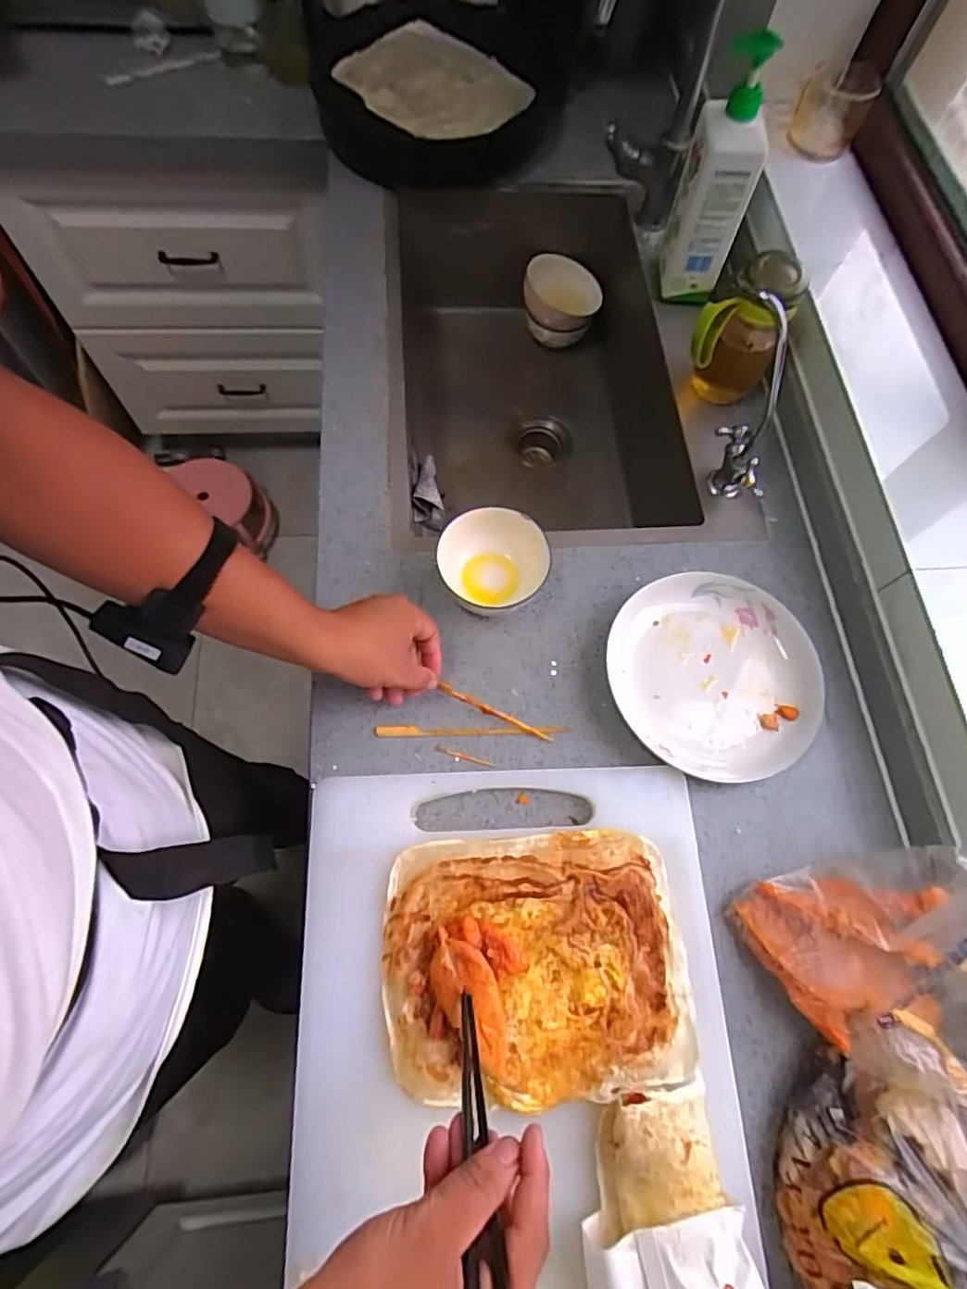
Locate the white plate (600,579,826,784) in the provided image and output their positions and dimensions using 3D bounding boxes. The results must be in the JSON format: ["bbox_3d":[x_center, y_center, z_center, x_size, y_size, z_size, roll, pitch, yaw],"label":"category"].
[{"bbox_3d":[0.246,0.028,0.622,0.218,0.022,0.210,1,68,-1],"label":"white plate"}]

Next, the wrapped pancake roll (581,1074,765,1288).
[{"bbox_3d":[0.135,0.455,0.428,0.127,0.046,0.217,-10,69,-6],"label":"wrapped pancake roll"}]

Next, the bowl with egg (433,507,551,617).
[{"bbox_3d":[0.010,-0.090,0.637,0.107,0.059,0.097,-40,74,-16],"label":"bowl with egg"}]

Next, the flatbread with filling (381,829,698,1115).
[{"bbox_3d":[0.045,0.267,0.508,0.250,0.033,0.201,-4,68,-4],"label":"flatbread with filling"}]

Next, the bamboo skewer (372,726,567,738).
[{"bbox_3d":[-0.011,0.087,0.604,0.191,0.005,0.012,-1,68,-2],"label":"bamboo skewer"}]

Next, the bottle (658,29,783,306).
[{"bbox_3d":[0.272,-0.538,0.706,0.080,0.244,0.079,17,69,3],"label":"bottle"}]

